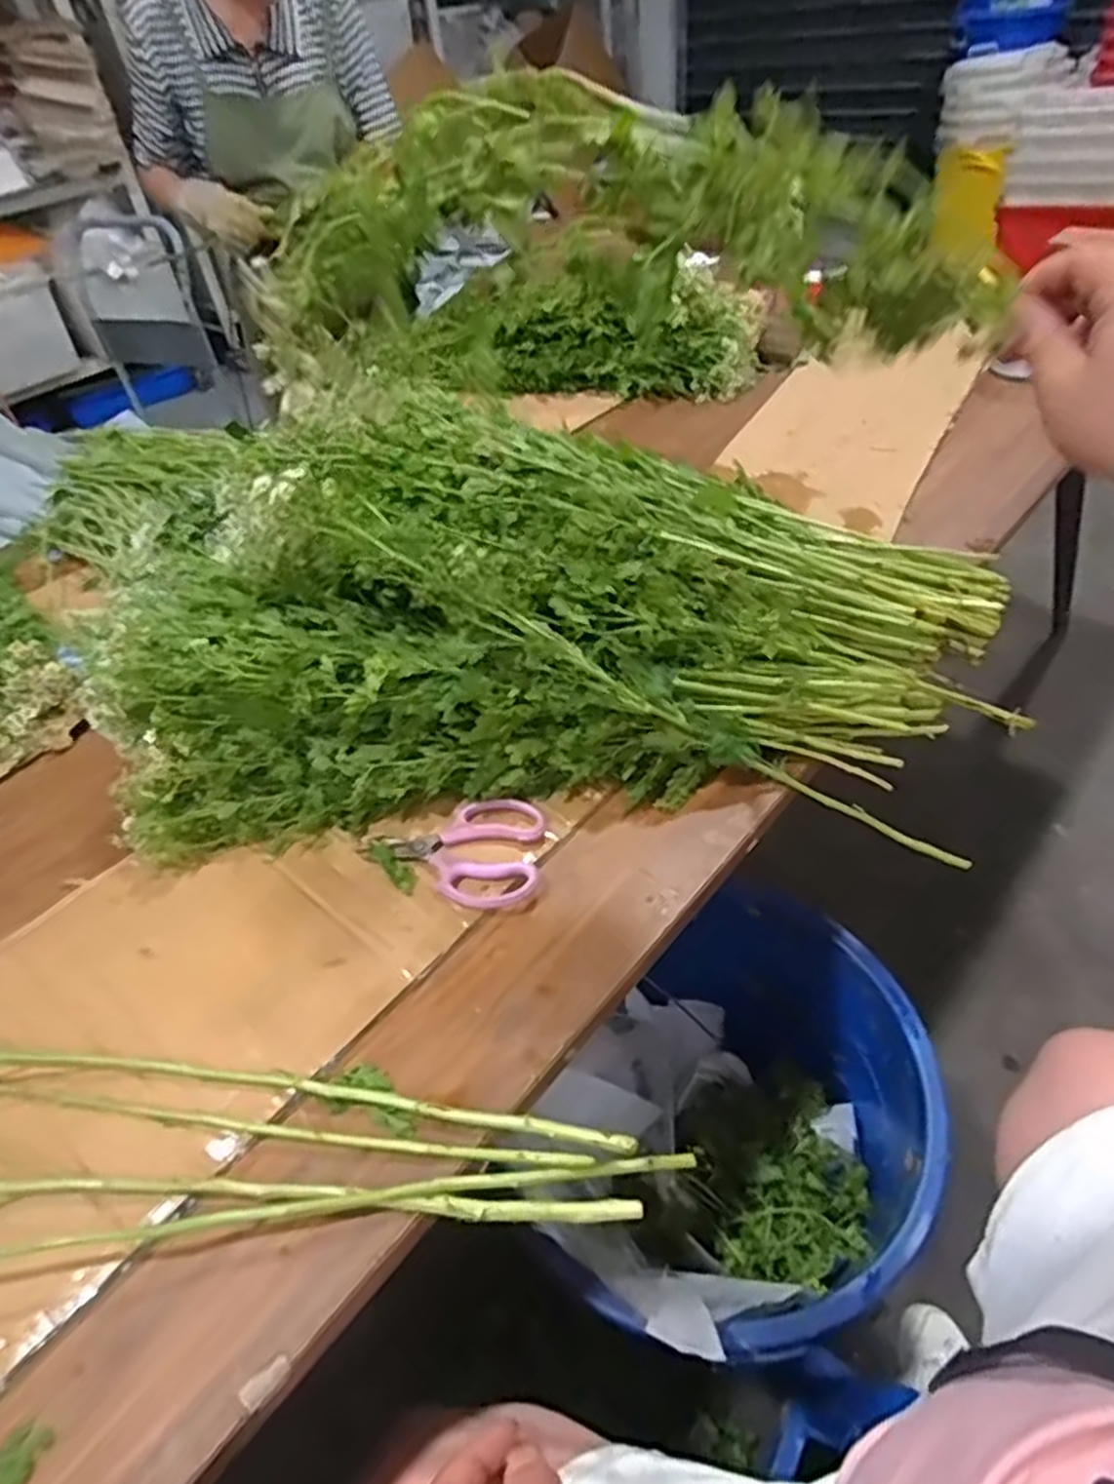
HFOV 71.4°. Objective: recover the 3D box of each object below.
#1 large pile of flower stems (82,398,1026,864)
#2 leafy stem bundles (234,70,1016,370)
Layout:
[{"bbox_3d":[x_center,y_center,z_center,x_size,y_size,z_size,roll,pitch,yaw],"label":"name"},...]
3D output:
[{"bbox_3d":[0.012,-0.131,0.744,0.788,0.244,0.436,0,46,7],"label":"large pile of flower stems"},{"bbox_3d":[0.035,-0.299,0.446,0.417,0.121,0.099,5,41,9],"label":"leafy stem bundles"}]

